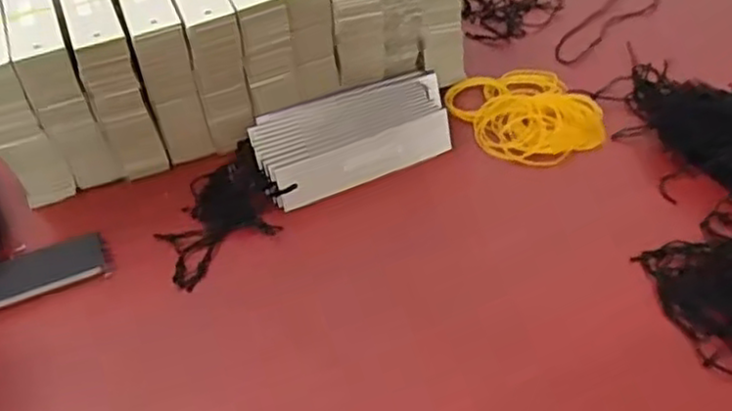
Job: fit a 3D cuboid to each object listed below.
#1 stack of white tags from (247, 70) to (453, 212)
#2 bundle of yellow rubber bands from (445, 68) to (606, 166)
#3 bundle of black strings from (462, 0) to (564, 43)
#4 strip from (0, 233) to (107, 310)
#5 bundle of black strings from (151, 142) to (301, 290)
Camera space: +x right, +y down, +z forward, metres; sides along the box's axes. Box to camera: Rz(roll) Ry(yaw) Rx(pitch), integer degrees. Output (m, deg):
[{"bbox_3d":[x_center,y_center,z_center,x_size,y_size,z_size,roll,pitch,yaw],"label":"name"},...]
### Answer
[{"bbox_3d":[-0.009,-0.049,0.497,0.139,0.029,0.077,-20,45,-13],"label":"stack of white tags"},{"bbox_3d":[0.118,-0.071,0.517,0.090,0.015,0.109,-20,45,-13],"label":"bundle of yellow rubber bands"},{"bbox_3d":[0.131,-0.174,0.629,0.088,0.019,0.075,-1,44,6],"label":"bundle of black strings"},{"bbox_3d":[-0.227,0.050,0.438,0.127,0.009,0.034,-21,45,-14],"label":"strip"},{"bbox_3d":[-0.100,0.000,0.463,0.091,0.025,0.084,-31,48,-23],"label":"bundle of black strings"}]

